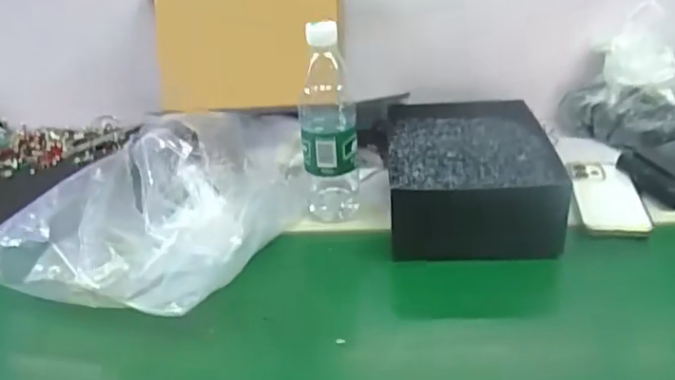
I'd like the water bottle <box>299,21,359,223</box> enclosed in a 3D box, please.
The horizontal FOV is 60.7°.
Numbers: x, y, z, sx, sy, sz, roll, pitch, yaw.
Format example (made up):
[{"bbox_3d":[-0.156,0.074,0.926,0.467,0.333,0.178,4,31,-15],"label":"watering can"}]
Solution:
[{"bbox_3d":[-0.010,-0.070,0.649,0.062,0.228,0.059,-5,32,-1],"label":"water bottle"}]

